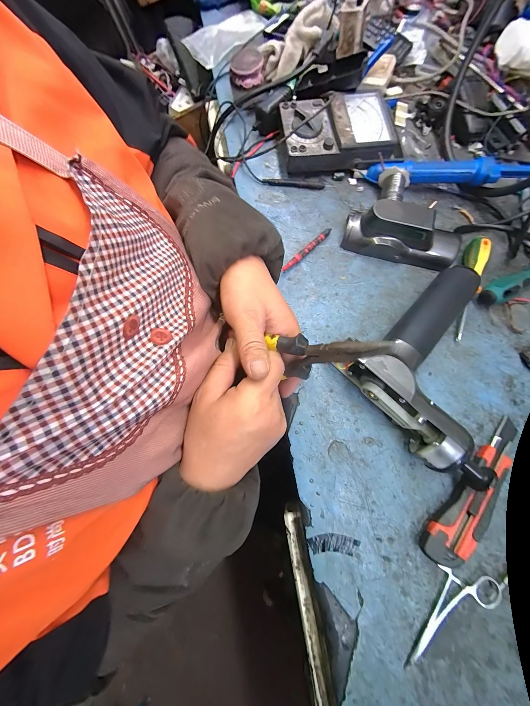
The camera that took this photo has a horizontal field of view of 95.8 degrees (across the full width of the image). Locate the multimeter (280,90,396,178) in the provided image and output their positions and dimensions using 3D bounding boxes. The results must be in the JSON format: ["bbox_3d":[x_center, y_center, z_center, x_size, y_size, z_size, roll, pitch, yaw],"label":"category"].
[{"bbox_3d":[0.114,-0.349,0.384,0.169,0.050,0.114,-2,76,1],"label":"multimeter"}]

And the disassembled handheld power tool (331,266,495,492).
[{"bbox_3d":[0.223,0.024,0.281,0.197,0.065,0.187,-38,78,-8],"label":"disassembled handheld power tool"}]

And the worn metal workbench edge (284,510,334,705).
[{"bbox_3d":[0.050,0.302,0.277,0.019,0.014,0.204,-10,75,-2],"label":"worn metal workbench edge"}]

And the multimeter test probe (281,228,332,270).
[{"bbox_3d":[0.063,-0.154,0.357,0.010,0.013,0.101,43,80,10],"label":"multimeter test probe"}]

